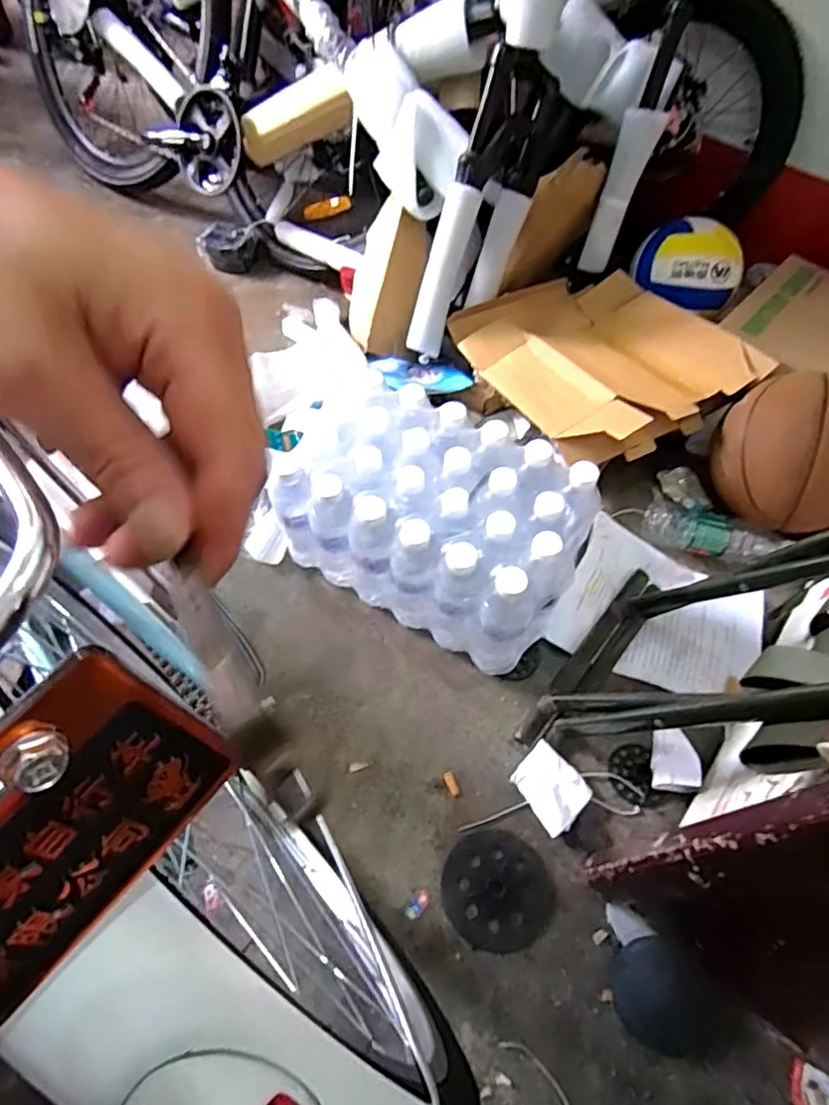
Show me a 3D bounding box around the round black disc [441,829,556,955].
[{"bbox_3d":[0.094,0.380,0.674,0.119,0.012,0.117,1,58,-2],"label":"round black disc"}]

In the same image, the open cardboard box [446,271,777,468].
[{"bbox_3d":[0.297,-0.325,0.982,0.345,0.064,0.389,-25,56,-13],"label":"open cardboard box"}]

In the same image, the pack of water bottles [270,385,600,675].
[{"bbox_3d":[0.026,-0.033,0.803,0.369,0.223,0.228,29,61,15],"label":"pack of water bottles"}]

